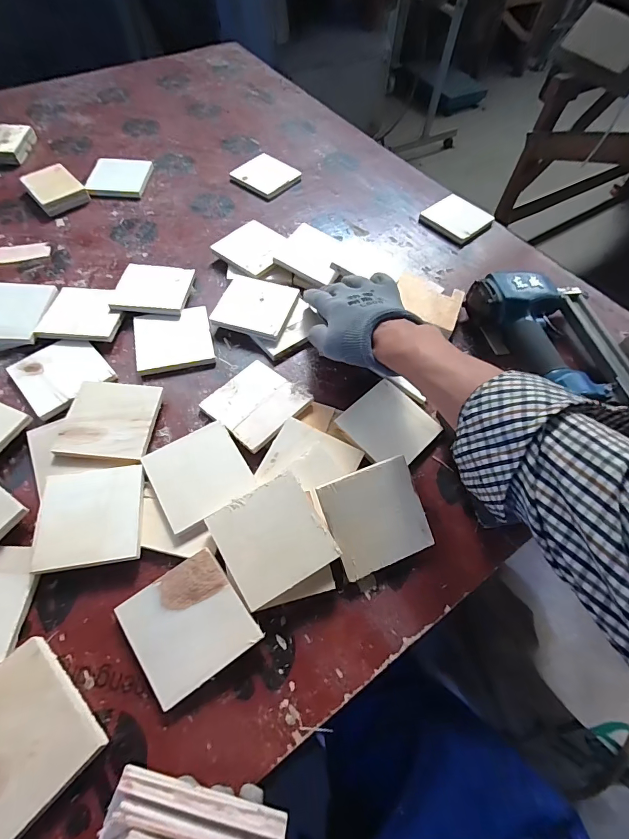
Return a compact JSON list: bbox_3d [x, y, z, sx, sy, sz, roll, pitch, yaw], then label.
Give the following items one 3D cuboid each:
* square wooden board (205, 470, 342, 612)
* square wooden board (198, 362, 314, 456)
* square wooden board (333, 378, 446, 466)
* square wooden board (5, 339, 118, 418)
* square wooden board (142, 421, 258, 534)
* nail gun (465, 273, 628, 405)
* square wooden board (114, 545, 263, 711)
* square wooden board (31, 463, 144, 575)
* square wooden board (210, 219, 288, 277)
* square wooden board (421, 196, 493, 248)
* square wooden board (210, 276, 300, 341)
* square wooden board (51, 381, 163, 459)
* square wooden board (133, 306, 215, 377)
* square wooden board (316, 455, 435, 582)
[{"bbox_3d":[-0.038,0.105,0.357,0.089,0.005,0.090,-31,72,-5],"label":"square wooden board"},{"bbox_3d":[-0.067,-0.020,0.456,0.091,0.010,0.092,40,66,18],"label":"square wooden board"},{"bbox_3d":[0.082,0.006,0.444,0.083,0.012,0.088,-37,69,-21],"label":"square wooden board"},{"bbox_3d":[-0.296,-0.055,0.471,0.091,0.008,0.092,-37,69,-21],"label":"square wooden board"},{"bbox_3d":[-0.115,0.055,0.406,0.089,0.010,0.092,-28,66,-18],"label":"square wooden board"},{"bbox_3d":[0.306,-0.085,0.486,0.185,0.053,0.211,-3,61,-5],"label":"nail gun"},{"bbox_3d":[-0.106,0.169,0.335,0.090,0.006,0.090,-33,68,-14],"label":"square wooden board"},{"bbox_3d":[-0.211,0.091,0.380,0.091,0.007,0.091,-7,62,-11],"label":"square wooden board"},{"bbox_3d":[-0.087,-0.247,0.571,0.087,0.004,0.087,35,64,15],"label":"square wooden board"},{"bbox_3d":[0.235,-0.334,0.668,0.098,0.016,0.096,42,66,18],"label":"square wooden board"},{"bbox_3d":[-0.076,-0.147,0.527,0.094,0.015,0.089,16,61,6],"label":"square wooden board"},{"bbox_3d":[-0.220,0.001,0.434,0.091,0.014,0.086,5,60,-1],"label":"square wooden board"},{"bbox_3d":[-0.177,-0.100,0.507,0.091,0.013,0.085,-13,62,-10],"label":"square wooden board"},{"bbox_3d":[0.058,0.090,0.373,0.089,0.004,0.090,-19,89,-13],"label":"square wooden board"}]

